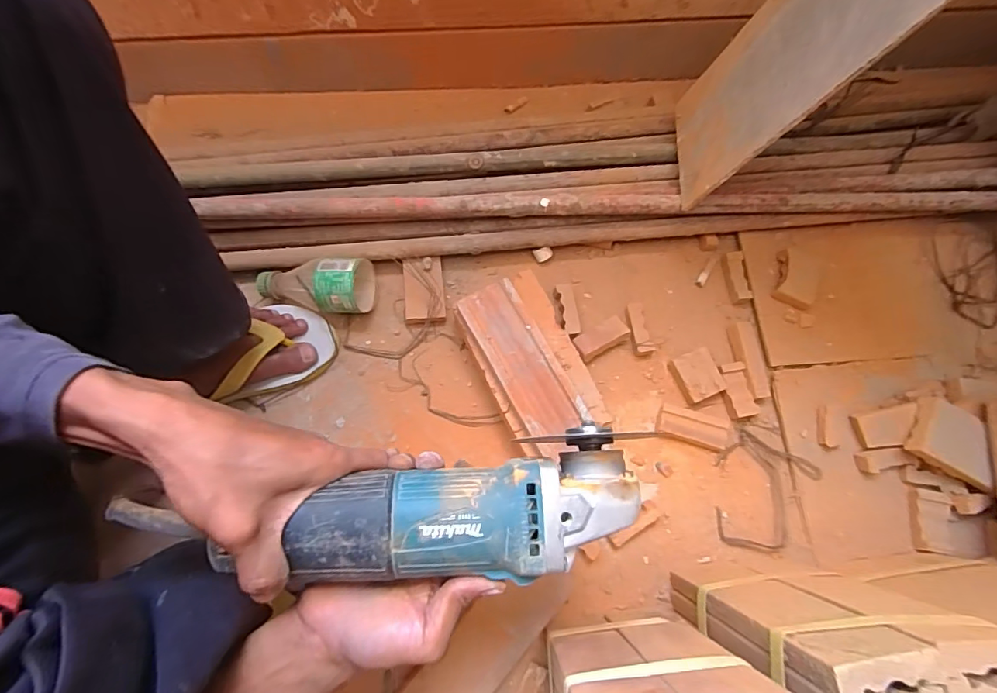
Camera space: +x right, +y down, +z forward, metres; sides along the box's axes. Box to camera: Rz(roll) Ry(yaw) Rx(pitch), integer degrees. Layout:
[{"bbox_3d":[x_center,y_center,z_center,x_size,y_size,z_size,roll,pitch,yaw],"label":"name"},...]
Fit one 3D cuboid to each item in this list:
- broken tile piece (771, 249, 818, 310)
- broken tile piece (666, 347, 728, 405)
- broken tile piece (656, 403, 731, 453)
[{"bbox_3d":[0.360,-0.080,0.574,0.053,0.011,0.070,16,75,3],"label":"broken tile piece"},{"bbox_3d":[0.228,0.034,0.546,0.045,0.020,0.053,-22,77,-8],"label":"broken tile piece"},{"bbox_3d":[0.215,0.091,0.531,0.079,0.019,0.033,17,75,3],"label":"broken tile piece"}]

